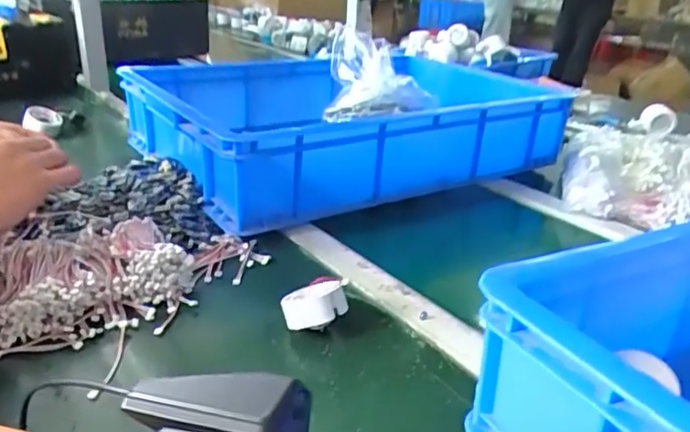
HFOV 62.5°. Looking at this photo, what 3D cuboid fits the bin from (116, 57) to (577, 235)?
[{"bbox_3d":[-0.007,-0.154,0.894,0.581,0.126,0.445,-13,29,-31],"label":"bin"}]

